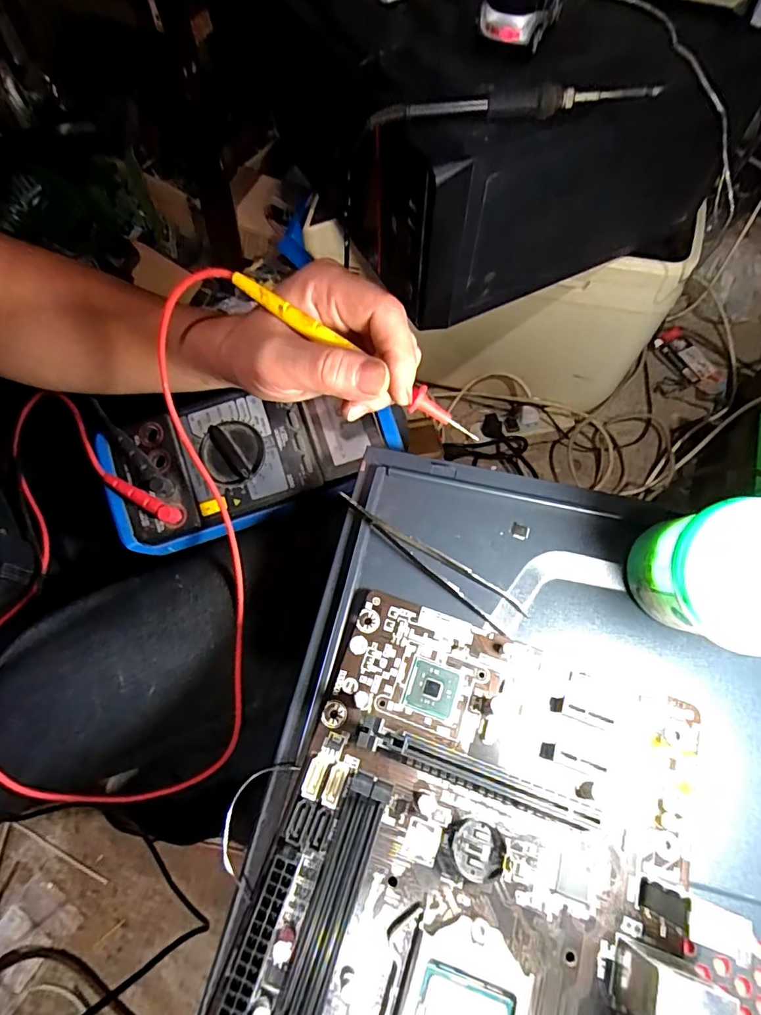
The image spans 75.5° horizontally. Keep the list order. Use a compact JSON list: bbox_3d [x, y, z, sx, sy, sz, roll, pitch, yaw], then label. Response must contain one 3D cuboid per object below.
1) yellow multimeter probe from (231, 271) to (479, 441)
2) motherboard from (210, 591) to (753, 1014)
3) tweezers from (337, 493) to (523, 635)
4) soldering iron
[{"bbox_3d":[-0.011,-0.071,0.240,0.138,0.009,0.011,32,67,-8],"label":"yellow multimeter probe"},{"bbox_3d":[0.038,0.161,0.188,0.170,0.030,0.221,18,66,9],"label":"motherboard"},{"bbox_3d":[0.025,0.025,0.256,0.109,0.015,0.018,35,69,16],"label":"tweezers"},{"bbox_3d":[0.106,-0.321,0.392,0.226,0.023,0.017,-2,64,0],"label":"soldering iron"}]

